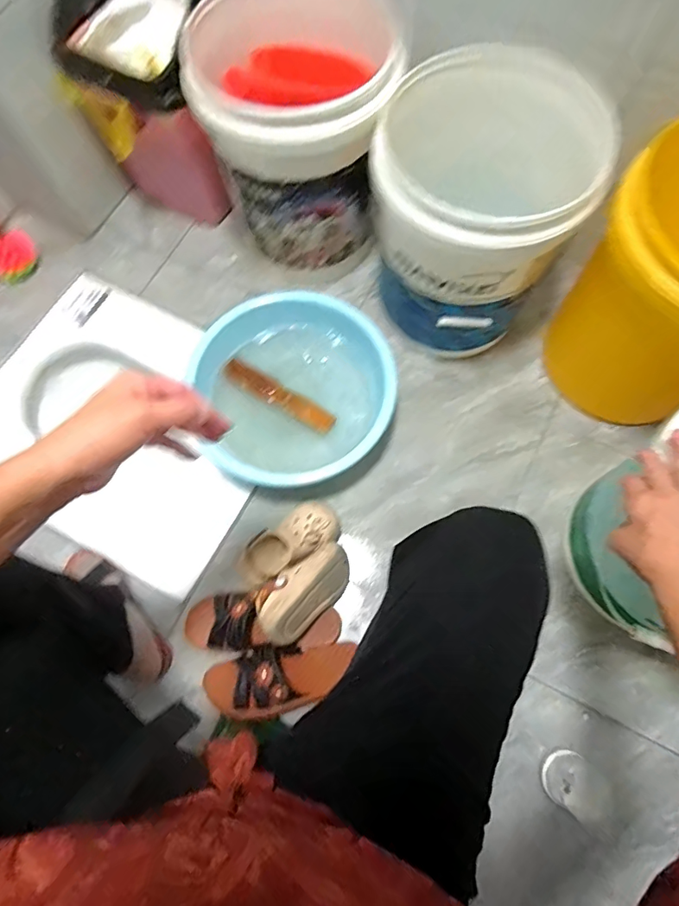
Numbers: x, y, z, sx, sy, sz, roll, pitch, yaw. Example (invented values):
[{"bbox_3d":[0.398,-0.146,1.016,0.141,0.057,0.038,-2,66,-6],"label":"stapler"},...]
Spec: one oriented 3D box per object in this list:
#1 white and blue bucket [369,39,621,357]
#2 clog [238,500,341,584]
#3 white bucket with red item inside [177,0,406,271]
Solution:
[{"bbox_3d":[0.200,-0.367,0.753,0.290,0.312,0.315,1,73,-2],"label":"white and blue bucket"},{"bbox_3d":[-0.080,0.143,0.765,0.171,0.060,0.079,-37,78,-12],"label":"clog"},{"bbox_3d":[-0.075,-0.533,0.724,0.273,0.429,0.271,1,73,-2],"label":"white bucket with red item inside"}]

